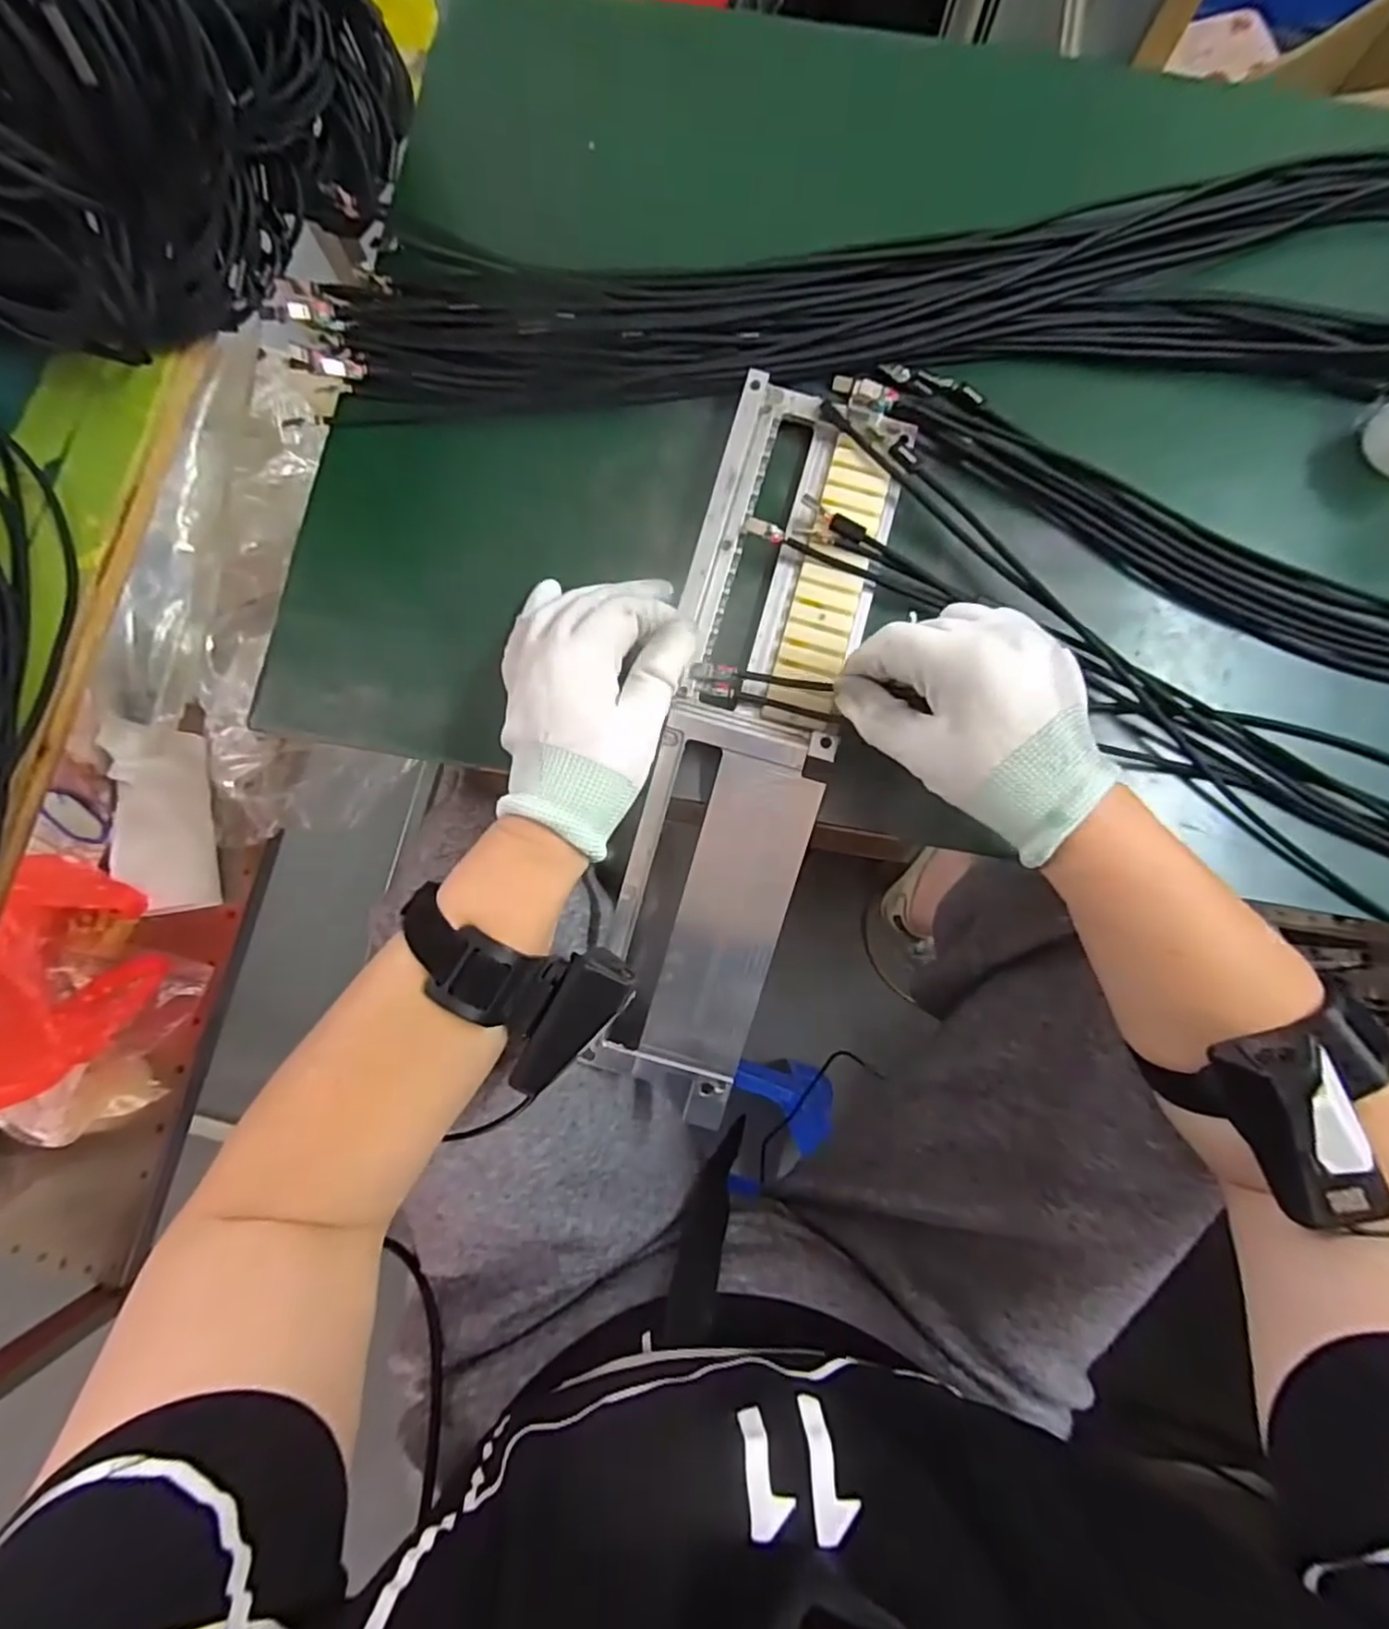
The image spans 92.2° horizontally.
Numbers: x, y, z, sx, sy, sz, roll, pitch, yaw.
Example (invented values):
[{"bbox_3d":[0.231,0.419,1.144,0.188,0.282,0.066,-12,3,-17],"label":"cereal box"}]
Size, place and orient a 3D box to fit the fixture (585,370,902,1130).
[{"bbox_3d":[0.024,-0.038,0.364,0.099,0.042,0.391,13,90,2],"label":"fixture"}]

